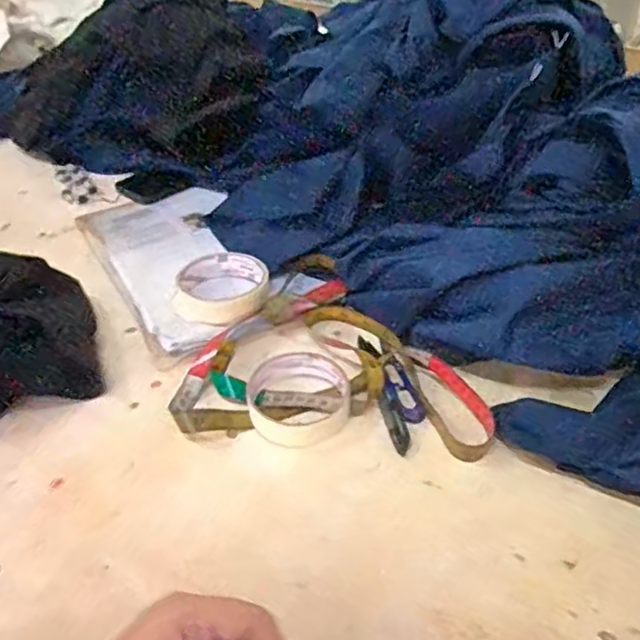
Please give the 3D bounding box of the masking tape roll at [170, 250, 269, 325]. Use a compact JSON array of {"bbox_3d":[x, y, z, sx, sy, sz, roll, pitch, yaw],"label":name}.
[{"bbox_3d":[-0.096,-0.035,0.655,0.089,0.023,0.089,-2,41,2],"label":"masking tape roll"}]

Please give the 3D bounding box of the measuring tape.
[{"bbox_3d":[-0.003,0.063,0.558,0.203,0.029,0.233,-27,46,-25],"label":"measuring tape"}]

